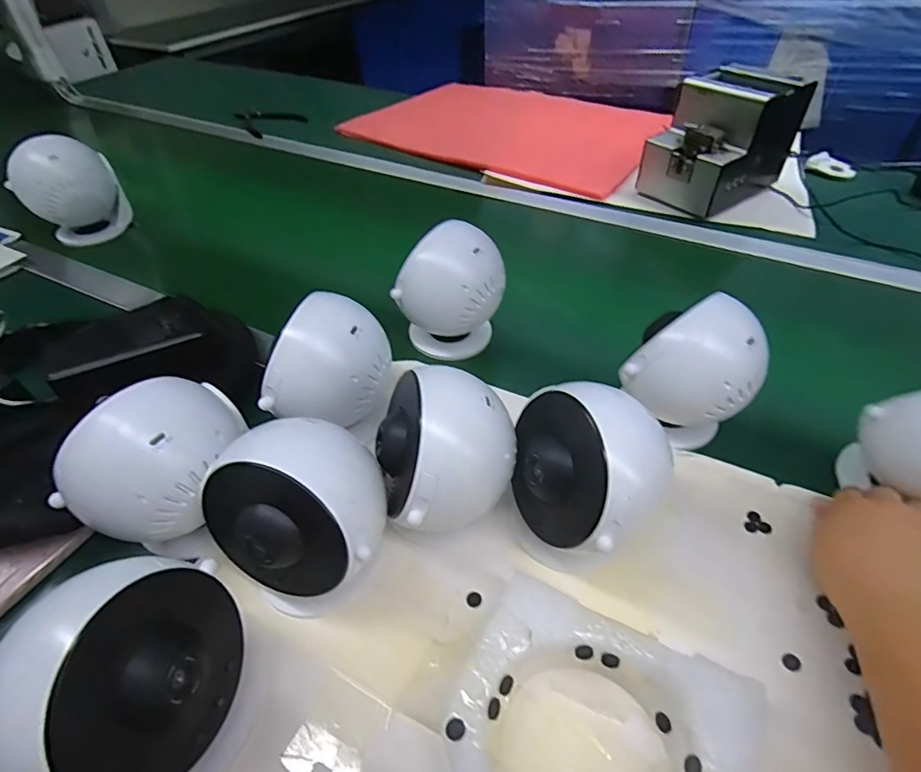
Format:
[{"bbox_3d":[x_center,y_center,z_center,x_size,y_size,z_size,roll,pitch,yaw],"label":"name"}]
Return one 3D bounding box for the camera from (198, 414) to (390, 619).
[{"bbox_3d":[-0.099,0.087,0.315,0.111,0.113,0.084,-2,46,-2],"label":"camera"}]

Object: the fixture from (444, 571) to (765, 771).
[{"bbox_3d":[0.068,0.191,0.267,0.141,0.041,0.132,22,50,21],"label":"fixture"}]

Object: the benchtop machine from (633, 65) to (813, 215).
[{"bbox_3d":[0.373,-0.352,0.720,0.176,0.149,0.131,-30,53,-26],"label":"benchtop machine"}]

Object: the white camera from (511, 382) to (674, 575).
[{"bbox_3d":[0.080,0.070,0.324,0.096,0.125,0.091,0,46,0],"label":"white camera"}]

